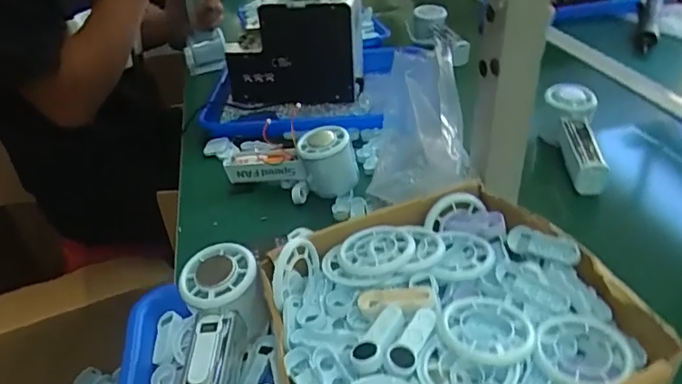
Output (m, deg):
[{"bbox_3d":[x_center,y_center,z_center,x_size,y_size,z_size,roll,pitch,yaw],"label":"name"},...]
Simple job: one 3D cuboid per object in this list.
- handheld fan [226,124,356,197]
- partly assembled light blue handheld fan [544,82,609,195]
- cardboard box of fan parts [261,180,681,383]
[{"bbox_3d":[-0.059,-0.033,0.595,0.155,0.078,0.047,7,36,16],"label":"handheld fan"},{"bbox_3d":[0.268,-0.065,0.599,0.051,0.042,0.146,-1,55,5],"label":"partly assembled light blue handheld fan"},{"bbox_3d":[0.067,0.100,0.356,0.214,0.090,0.198,-12,35,-11],"label":"cardboard box of fan parts"}]

